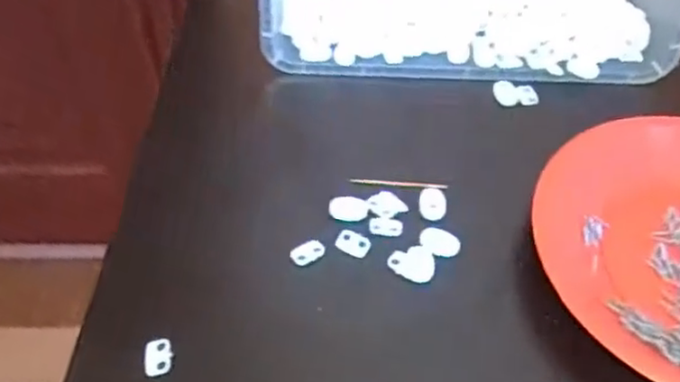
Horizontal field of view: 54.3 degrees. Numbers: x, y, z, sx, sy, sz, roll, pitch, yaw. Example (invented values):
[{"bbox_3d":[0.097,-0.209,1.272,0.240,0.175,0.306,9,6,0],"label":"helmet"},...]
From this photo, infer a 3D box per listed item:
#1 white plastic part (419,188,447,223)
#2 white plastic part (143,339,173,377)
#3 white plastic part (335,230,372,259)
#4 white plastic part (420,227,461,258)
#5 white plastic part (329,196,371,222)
[{"bbox_3d":[0.057,0.008,0.403,0.016,0.006,0.021,6,50,2],"label":"white plastic part"},{"bbox_3d":[-0.092,0.084,0.335,0.013,0.005,0.019,-4,50,-6],"label":"white plastic part"},{"bbox_3d":[0.008,0.030,0.384,0.019,0.004,0.016,22,52,16],"label":"white plastic part"},{"bbox_3d":[0.058,0.029,0.383,0.023,0.004,0.016,33,56,23],"label":"white plastic part"},{"bbox_3d":[0.005,0.011,0.400,0.023,0.004,0.016,2,50,-1],"label":"white plastic part"}]

